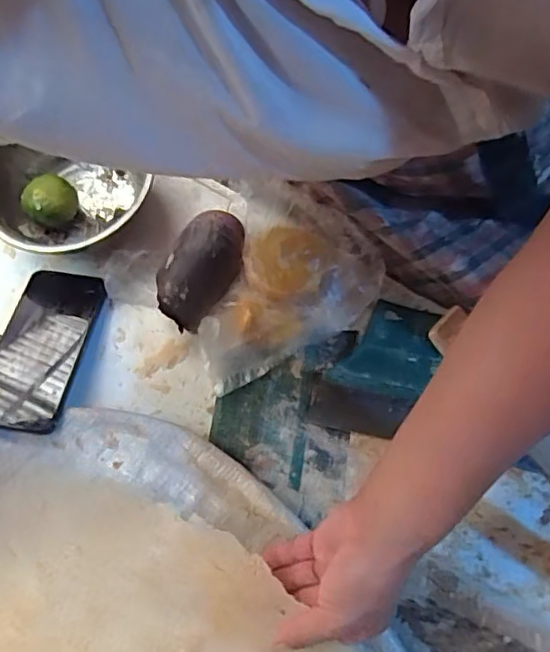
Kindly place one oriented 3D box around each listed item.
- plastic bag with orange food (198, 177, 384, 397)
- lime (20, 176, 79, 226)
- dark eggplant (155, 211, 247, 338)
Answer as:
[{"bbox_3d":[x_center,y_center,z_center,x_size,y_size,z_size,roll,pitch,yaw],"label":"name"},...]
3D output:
[{"bbox_3d":[0.019,-0.026,0.526,0.139,0.064,0.189,12,70,6],"label":"plastic bag with orange food"},{"bbox_3d":[-0.216,-0.117,0.571,0.048,0.043,0.045,-1,69,1],"label":"lime"},{"bbox_3d":[-0.069,-0.051,0.546,0.060,0.047,0.112,27,72,11],"label":"dark eggplant"}]

